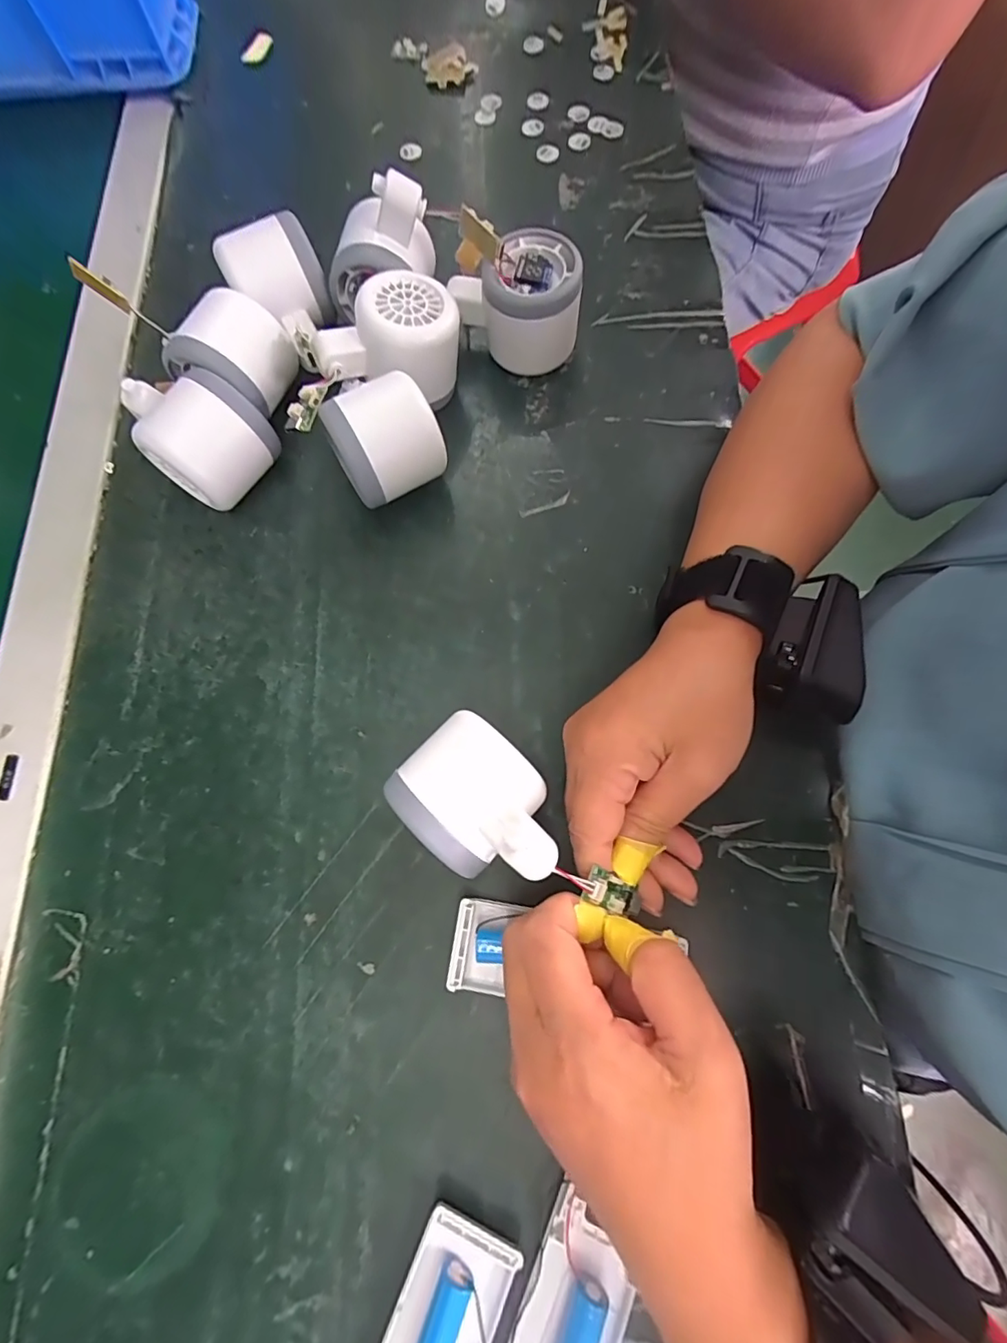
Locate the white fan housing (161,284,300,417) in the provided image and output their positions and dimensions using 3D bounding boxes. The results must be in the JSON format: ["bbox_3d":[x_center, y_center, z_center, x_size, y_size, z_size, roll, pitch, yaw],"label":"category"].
[{"bbox_3d":[-0.157,-0.186,0.312,0.054,0.056,0.059,28,76,8],"label":"white fan housing"}]

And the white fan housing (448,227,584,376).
[{"bbox_3d":[0.010,-0.228,0.319,0.064,0.053,0.079,-43,78,-11],"label":"white fan housing"}]

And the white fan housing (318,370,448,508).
[{"bbox_3d":[-0.065,-0.128,0.296,0.059,0.055,0.049,-30,76,-8],"label":"white fan housing"}]

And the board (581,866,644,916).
[{"bbox_3d":[0.048,0.096,0.221,0.030,0.005,0.014,28,73,-25],"label":"board"}]

